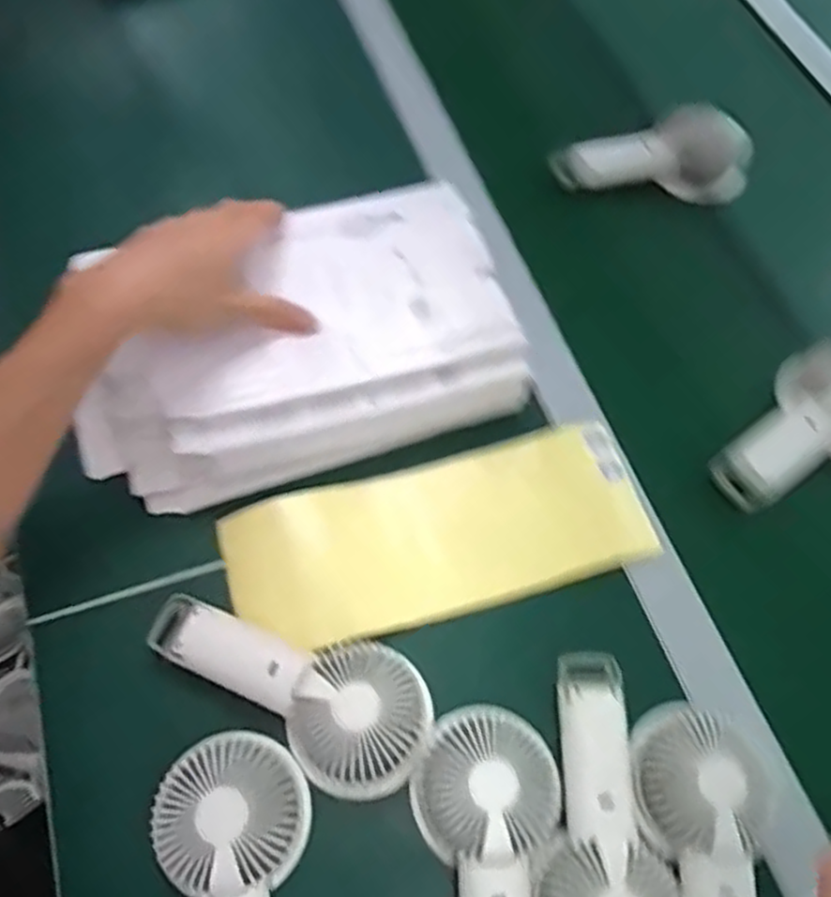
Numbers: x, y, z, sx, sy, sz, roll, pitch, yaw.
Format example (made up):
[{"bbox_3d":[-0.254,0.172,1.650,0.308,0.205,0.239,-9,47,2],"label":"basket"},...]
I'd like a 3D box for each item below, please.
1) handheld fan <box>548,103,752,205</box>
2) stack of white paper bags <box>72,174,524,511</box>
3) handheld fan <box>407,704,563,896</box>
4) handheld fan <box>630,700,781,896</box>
[{"bbox_3d":[0.218,-0.269,0.715,0.190,0.083,0.059,-5,62,-5],"label":"handheld fan"},{"bbox_3d":[-0.095,-0.077,0.550,0.311,0.085,0.179,-15,63,-11],"label":"stack of white paper bags"},{"bbox_3d":[0.048,0.246,0.425,0.083,0.042,0.185,-6,62,-6],"label":"handheld fan"},{"bbox_3d":[0.176,0.244,0.430,0.077,0.037,0.185,2,61,-2],"label":"handheld fan"}]

